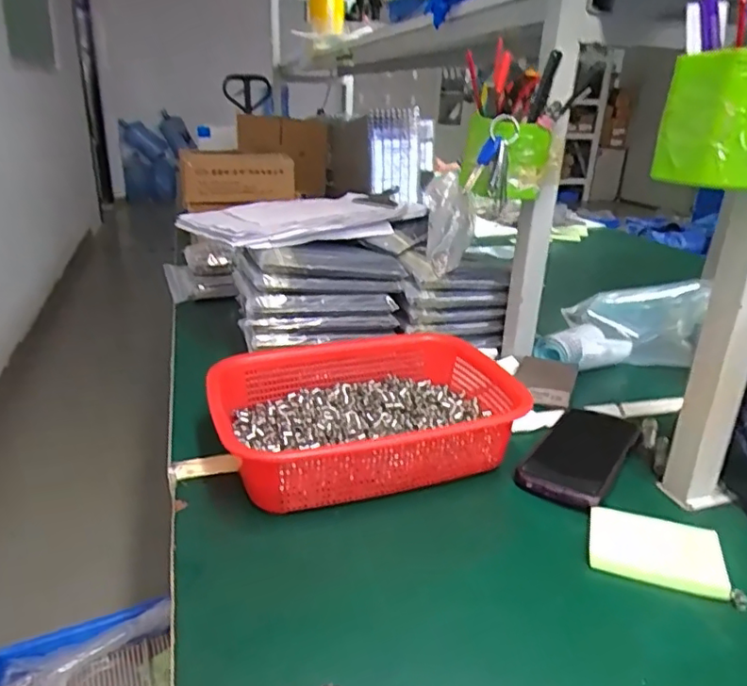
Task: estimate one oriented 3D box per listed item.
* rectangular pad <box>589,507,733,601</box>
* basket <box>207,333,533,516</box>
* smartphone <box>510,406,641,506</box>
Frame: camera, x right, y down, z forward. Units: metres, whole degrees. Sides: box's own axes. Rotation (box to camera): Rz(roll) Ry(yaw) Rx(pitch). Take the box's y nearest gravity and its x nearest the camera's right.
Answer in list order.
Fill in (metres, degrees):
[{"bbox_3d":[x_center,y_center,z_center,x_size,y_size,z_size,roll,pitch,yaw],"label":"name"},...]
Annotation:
[{"bbox_3d":[0.220,0.162,0.457,0.095,0.014,0.063,10,23,18],"label":"rectangular pad"},{"bbox_3d":[-0.003,0.070,0.583,0.289,0.072,0.213,-6,23,-19],"label":"basket"},{"bbox_3d":[0.205,0.107,0.574,0.080,0.015,0.162,18,27,33],"label":"smartphone"}]

